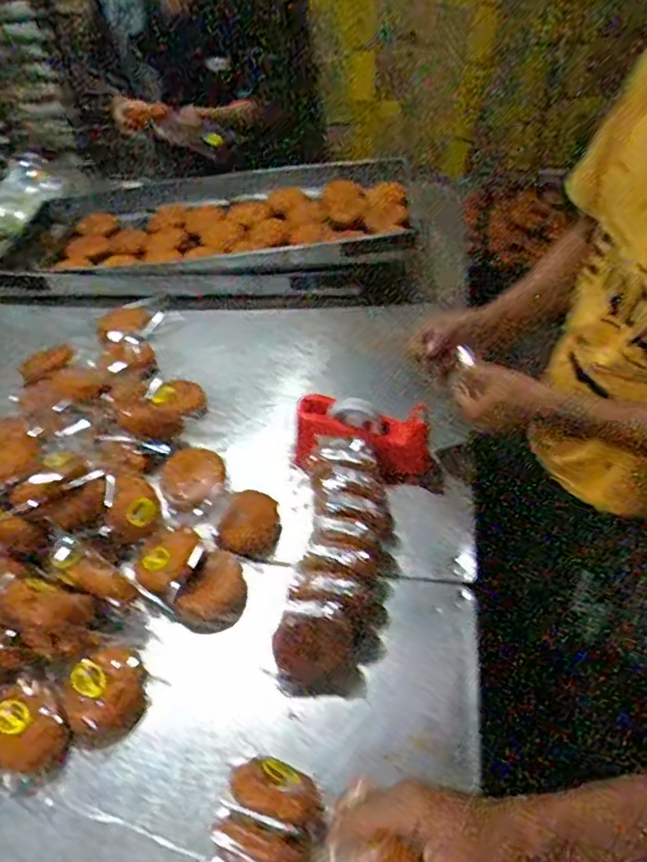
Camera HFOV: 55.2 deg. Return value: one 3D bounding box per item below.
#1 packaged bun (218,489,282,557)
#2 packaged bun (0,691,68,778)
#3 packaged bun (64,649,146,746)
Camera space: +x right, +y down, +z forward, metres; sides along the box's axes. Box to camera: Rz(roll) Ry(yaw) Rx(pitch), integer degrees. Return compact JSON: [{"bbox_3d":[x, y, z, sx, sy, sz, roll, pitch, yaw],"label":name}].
[{"bbox_3d":[-0.107,0.130,0.893,0.084,0.038,0.093,-1,48,-1],"label":"packaged bun"},{"bbox_3d":[-0.328,0.334,0.687,0.089,0.040,0.081,-2,45,2],"label":"packaged bun"},{"bbox_3d":[-0.252,0.306,0.715,0.084,0.045,0.091,-2,45,2],"label":"packaged bun"}]

